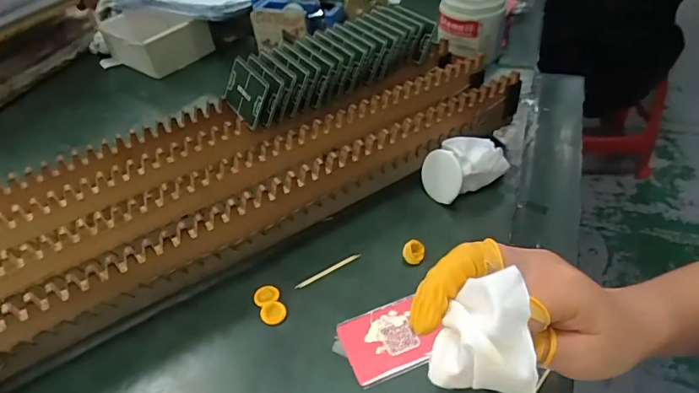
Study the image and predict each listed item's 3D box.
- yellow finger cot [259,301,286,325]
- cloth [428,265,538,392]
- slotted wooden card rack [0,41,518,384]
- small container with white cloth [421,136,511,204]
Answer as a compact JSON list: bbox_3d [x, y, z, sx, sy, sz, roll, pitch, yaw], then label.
[{"bbox_3d":[-0.064,0.097,0.392,0.021,0.005,0.019,-8,43,-1],"label":"yellow finger cot"},{"bbox_3d":[0.061,0.060,0.212,0.043,0.026,0.047,6,44,13],"label":"cloth"},{"bbox_3d":[-0.104,-0.021,0.469,0.574,0.078,0.190,-26,46,-19],"label":"slotted wooden card rack"},{"bbox_3d":[0.115,-0.028,0.478,0.081,0.049,0.047,-24,46,-17],"label":"small container with white cloth"}]

